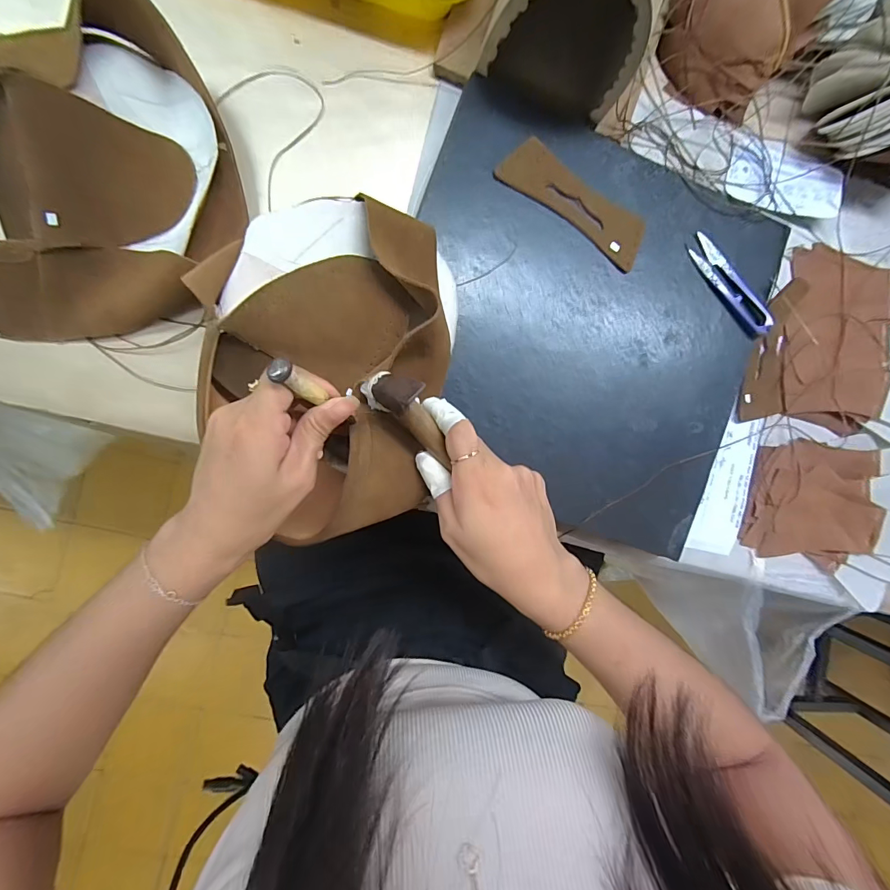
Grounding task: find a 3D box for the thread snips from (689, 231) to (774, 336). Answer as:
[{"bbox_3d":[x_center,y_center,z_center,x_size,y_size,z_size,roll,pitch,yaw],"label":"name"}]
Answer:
[{"bbox_3d":[0.240,-0.134,0.349,0.024,0.013,0.096,-42,98,-3],"label":"thread snips"}]

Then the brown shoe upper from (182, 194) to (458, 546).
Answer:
[{"bbox_3d":[-0.078,-0.056,0.289,0.166,0.055,0.232,6,91,-8],"label":"brown shoe upper"}]

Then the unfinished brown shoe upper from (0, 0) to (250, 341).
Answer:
[{"bbox_3d":[-0.276,-0.184,0.286,0.245,0.059,0.193,-12,95,-6],"label":"unfinished brown shoe upper"}]

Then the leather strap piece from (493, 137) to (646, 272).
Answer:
[{"bbox_3d":[0.105,-0.195,0.334,0.129,0.005,0.041,32,90,-8],"label":"leather strap piece"}]

